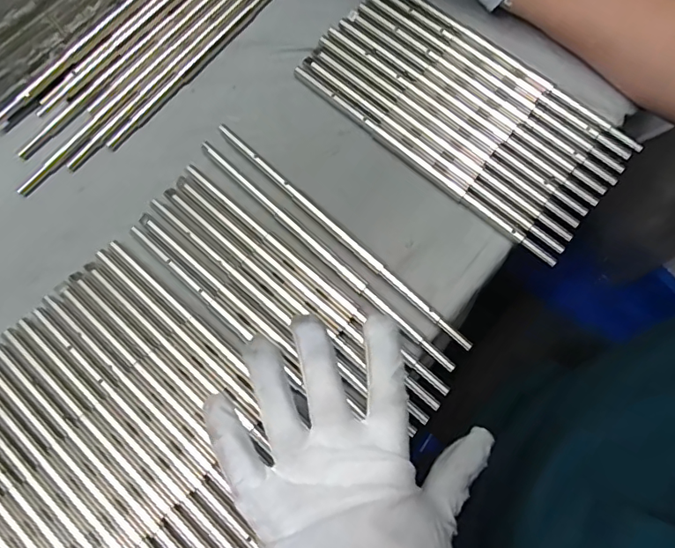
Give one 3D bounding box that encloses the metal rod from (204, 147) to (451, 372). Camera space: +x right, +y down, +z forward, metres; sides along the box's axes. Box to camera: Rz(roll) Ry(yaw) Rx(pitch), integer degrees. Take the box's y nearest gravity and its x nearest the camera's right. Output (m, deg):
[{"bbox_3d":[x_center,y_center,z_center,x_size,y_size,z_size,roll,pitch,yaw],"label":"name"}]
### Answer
[{"bbox_3d":[-0.012,-0.016,0.308,0.211,0.004,0.008,42,78,12],"label":"metal rod"}]

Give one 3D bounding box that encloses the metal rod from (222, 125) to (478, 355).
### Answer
[{"bbox_3d":[0.000,-0.028,0.313,0.211,0.006,0.009,42,78,12],"label":"metal rod"}]

